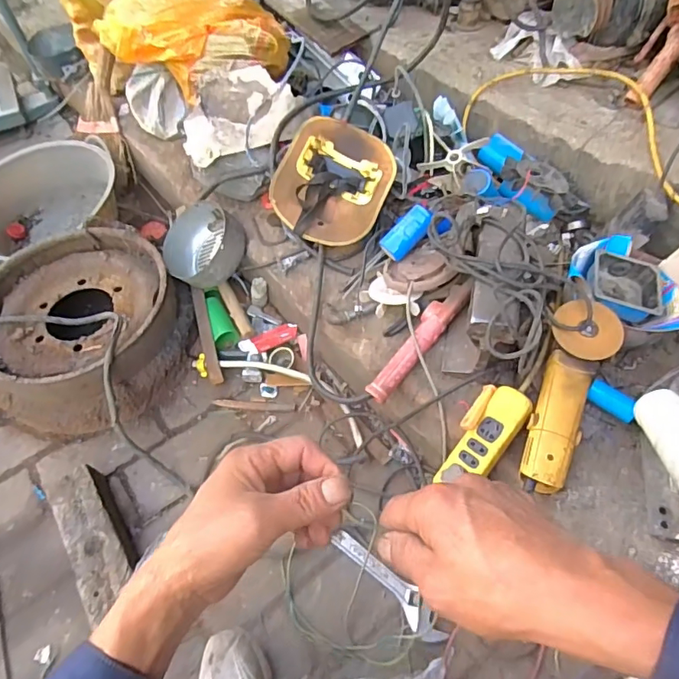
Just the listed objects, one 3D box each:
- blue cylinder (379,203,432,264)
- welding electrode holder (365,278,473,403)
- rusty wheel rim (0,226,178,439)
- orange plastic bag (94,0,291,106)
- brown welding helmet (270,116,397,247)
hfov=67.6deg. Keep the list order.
[{"bbox_3d":[0.120,-0.192,0.910,0.102,0.035,0.037,-49,59,10],"label":"blue cylinder"},{"bbox_3d":[0.137,-0.001,0.861,0.045,0.030,0.251,37,82,27],"label":"welding electrode holder"},{"bbox_3d":[-0.539,-0.018,1.069,0.407,0.154,0.434,-3,54,4],"label":"rusty wheel rim"},{"bbox_3d":[-0.340,-0.698,1.199,0.423,0.153,0.234,-4,54,3],"label":"orange plastic bag"},{"bbox_3d":[-0.013,-0.302,0.973,0.215,0.048,0.245,34,78,-8],"label":"brown welding helmet"}]

